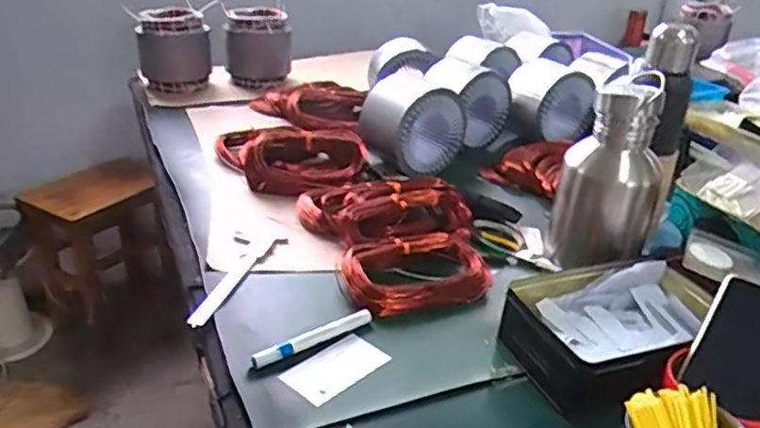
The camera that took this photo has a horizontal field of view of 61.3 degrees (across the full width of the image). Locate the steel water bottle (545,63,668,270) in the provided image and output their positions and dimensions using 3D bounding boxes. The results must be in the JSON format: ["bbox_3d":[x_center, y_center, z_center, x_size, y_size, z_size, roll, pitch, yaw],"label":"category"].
[{"bbox_3d":[0.293,-0.051,0.805,0.108,0.211,0.098,-8,29,-19],"label":"steel water bottle"}]

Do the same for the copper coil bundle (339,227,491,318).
[{"bbox_3d":[0.048,0.068,0.784,0.176,0.036,0.119,-8,29,-19],"label":"copper coil bundle"}]

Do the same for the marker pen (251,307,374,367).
[{"bbox_3d":[-0.068,0.130,0.675,0.146,0.015,0.019,-19,35,-36],"label":"marker pen"}]

